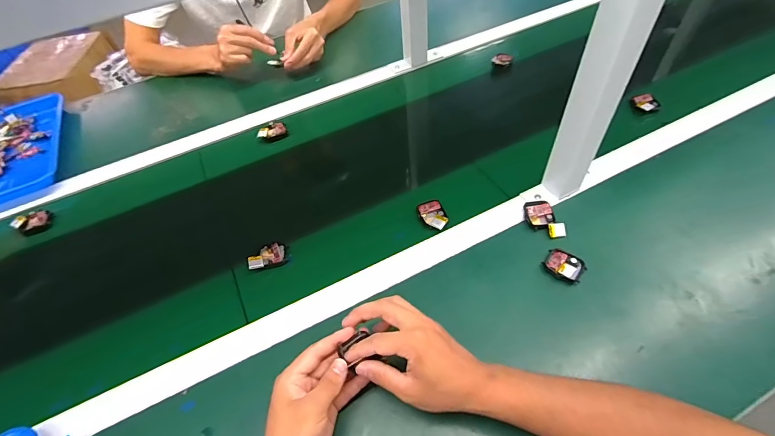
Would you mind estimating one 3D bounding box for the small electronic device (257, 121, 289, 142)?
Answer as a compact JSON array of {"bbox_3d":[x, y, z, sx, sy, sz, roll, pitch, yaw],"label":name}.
[{"bbox_3d":[-0.218,-0.165,0.722,0.054,0.018,0.041,-21,53,-11],"label":"small electronic device"}]

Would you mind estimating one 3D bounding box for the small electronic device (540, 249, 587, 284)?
[{"bbox_3d":[0.231,0.062,0.497,0.048,0.011,0.039,30,60,25],"label":"small electronic device"}]

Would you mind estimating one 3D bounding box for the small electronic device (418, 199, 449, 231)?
[{"bbox_3d":[0.067,-0.004,0.563,0.035,0.008,0.059,-25,45,1],"label":"small electronic device"}]

